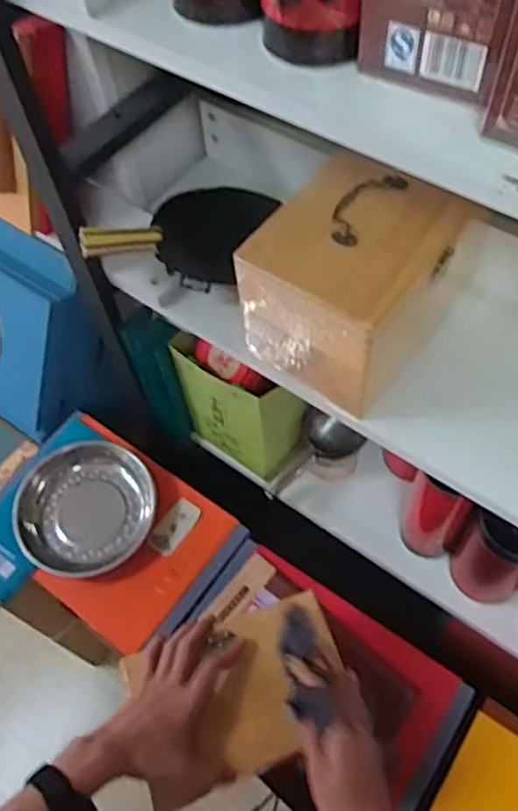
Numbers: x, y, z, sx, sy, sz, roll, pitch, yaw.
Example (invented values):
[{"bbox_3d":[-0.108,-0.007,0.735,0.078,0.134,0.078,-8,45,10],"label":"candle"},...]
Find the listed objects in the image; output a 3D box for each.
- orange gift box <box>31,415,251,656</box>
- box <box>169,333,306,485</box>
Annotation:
[{"bbox_3d":[-0.199,0.191,0.955,0.306,0.058,0.239,30,65,19],"label":"orange gift box"},{"bbox_3d":[-0.027,-0.010,0.915,0.157,0.200,0.099,35,66,20],"label":"box"}]

